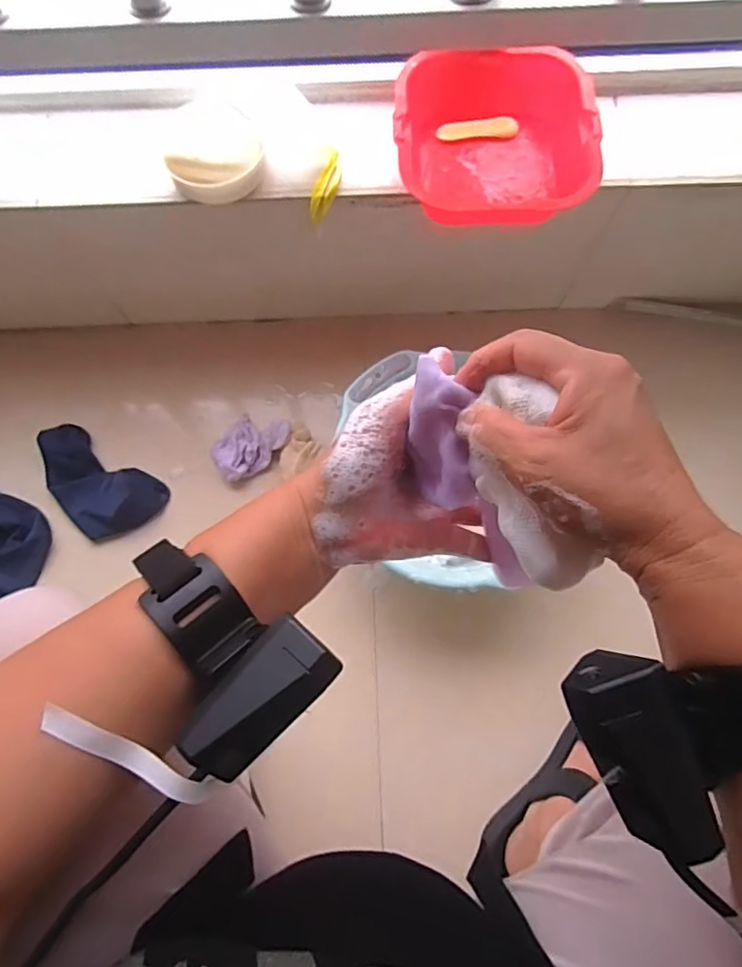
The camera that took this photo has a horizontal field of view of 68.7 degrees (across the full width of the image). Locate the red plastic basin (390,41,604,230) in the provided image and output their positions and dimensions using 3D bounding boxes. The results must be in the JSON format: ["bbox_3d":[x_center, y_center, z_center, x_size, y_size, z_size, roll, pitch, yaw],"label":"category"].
[{"bbox_3d":[0.118,-0.331,0.531,0.186,0.054,0.170,4,75,2],"label":"red plastic basin"}]

